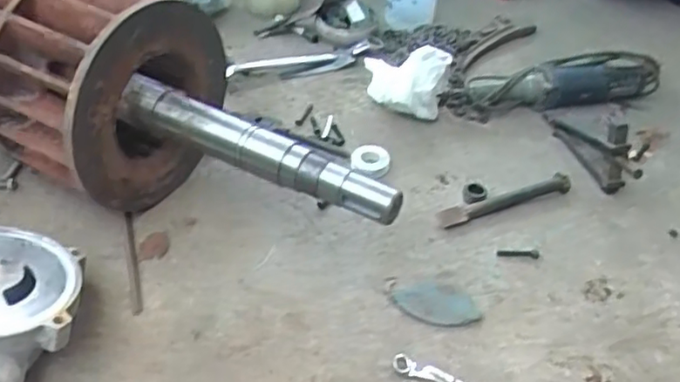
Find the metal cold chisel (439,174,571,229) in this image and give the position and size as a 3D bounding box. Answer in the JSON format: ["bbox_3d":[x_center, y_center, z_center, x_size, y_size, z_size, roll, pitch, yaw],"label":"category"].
[{"bbox_3d":[0.253,0.011,0.997,0.220,0.026,0.035,-15,44,-19],"label":"metal cold chisel"}]

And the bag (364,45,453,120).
[{"bbox_3d":[0.116,-0.193,1.172,0.153,0.108,0.113,9,42,5],"label":"bag"}]

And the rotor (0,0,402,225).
[{"bbox_3d":[-0.284,-0.118,0.966,0.896,0.294,0.314,24,45,23],"label":"rotor"}]

